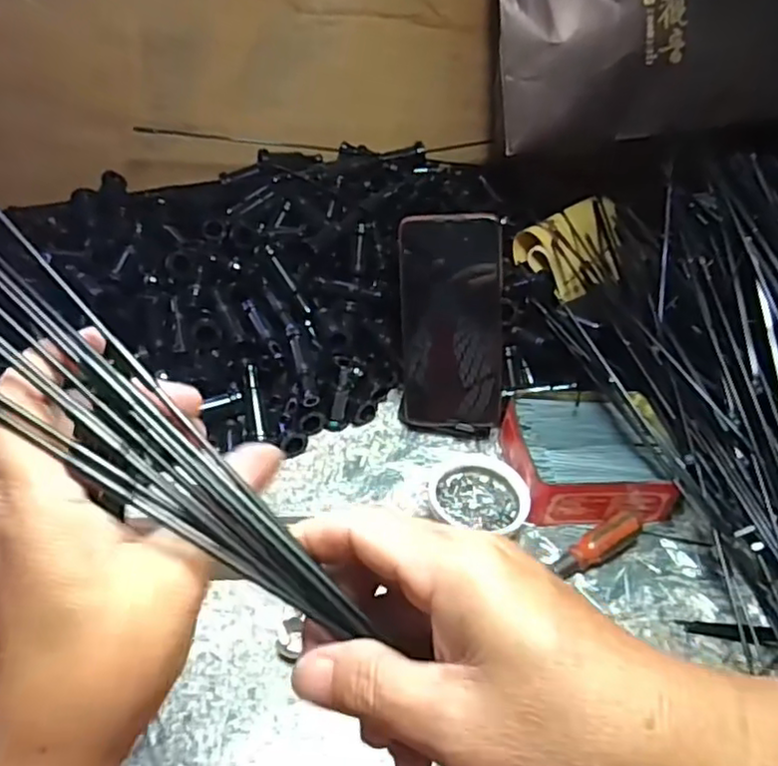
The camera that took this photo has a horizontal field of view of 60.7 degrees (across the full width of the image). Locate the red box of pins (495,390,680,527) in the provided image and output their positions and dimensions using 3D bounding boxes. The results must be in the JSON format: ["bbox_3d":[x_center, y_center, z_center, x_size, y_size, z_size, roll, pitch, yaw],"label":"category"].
[{"bbox_3d":[0.150,0.057,0.523,0.114,0.038,0.106,-2,43,-10],"label":"red box of pins"}]

